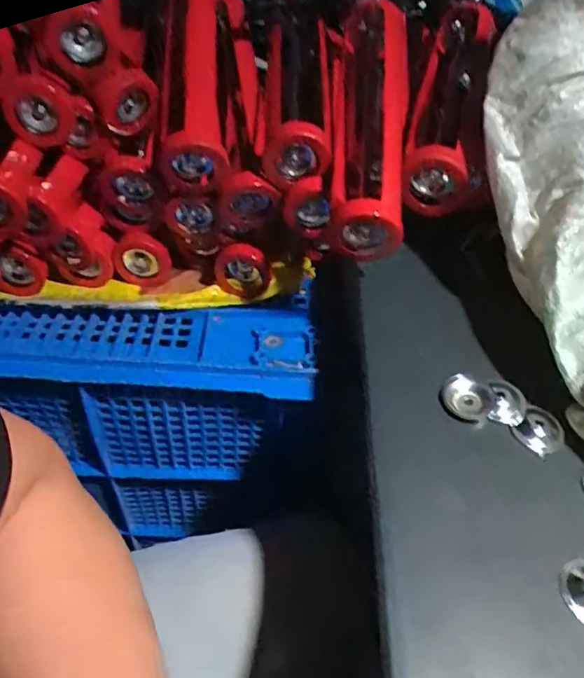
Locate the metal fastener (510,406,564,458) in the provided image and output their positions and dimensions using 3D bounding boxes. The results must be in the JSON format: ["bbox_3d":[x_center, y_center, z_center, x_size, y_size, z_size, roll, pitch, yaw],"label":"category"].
[{"bbox_3d":[0.158,0.060,0.359,0.029,0.004,0.029,-2,66,4],"label":"metal fastener"}]

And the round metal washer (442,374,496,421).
[{"bbox_3d":[0.115,0.040,0.368,0.031,0.004,0.029,27,71,14],"label":"round metal washer"}]

